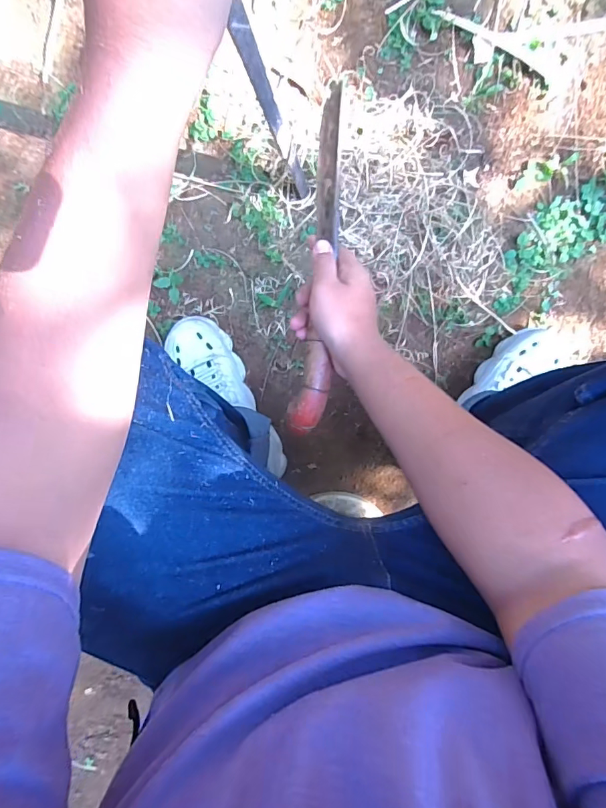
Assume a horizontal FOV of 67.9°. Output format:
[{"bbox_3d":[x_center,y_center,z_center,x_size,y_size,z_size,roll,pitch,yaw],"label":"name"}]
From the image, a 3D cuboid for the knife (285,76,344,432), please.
[{"bbox_3d":[0.018,-0.141,0.459,0.038,0.034,0.341,5,90,0],"label":"knife"}]

